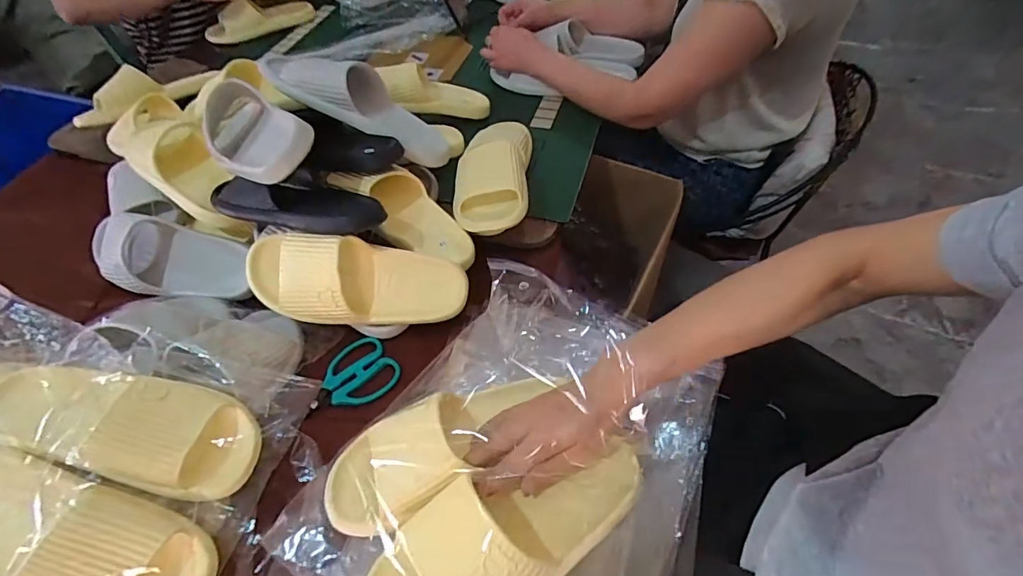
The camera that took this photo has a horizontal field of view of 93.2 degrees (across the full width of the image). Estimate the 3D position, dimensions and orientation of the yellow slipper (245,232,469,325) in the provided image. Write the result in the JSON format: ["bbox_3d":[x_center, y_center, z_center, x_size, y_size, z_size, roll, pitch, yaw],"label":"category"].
[{"bbox_3d":[-0.187,-0.007,0.577,0.263,0.059,0.101,5,88,-4],"label":"yellow slipper"}]

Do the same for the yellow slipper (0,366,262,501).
[{"bbox_3d":[-0.367,0.123,0.457,0.248,0.065,0.102,15,54,-1],"label":"yellow slipper"}]

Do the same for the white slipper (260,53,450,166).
[{"bbox_3d":[-0.212,-0.261,0.699,0.274,0.079,0.098,24,48,-25],"label":"white slipper"}]

